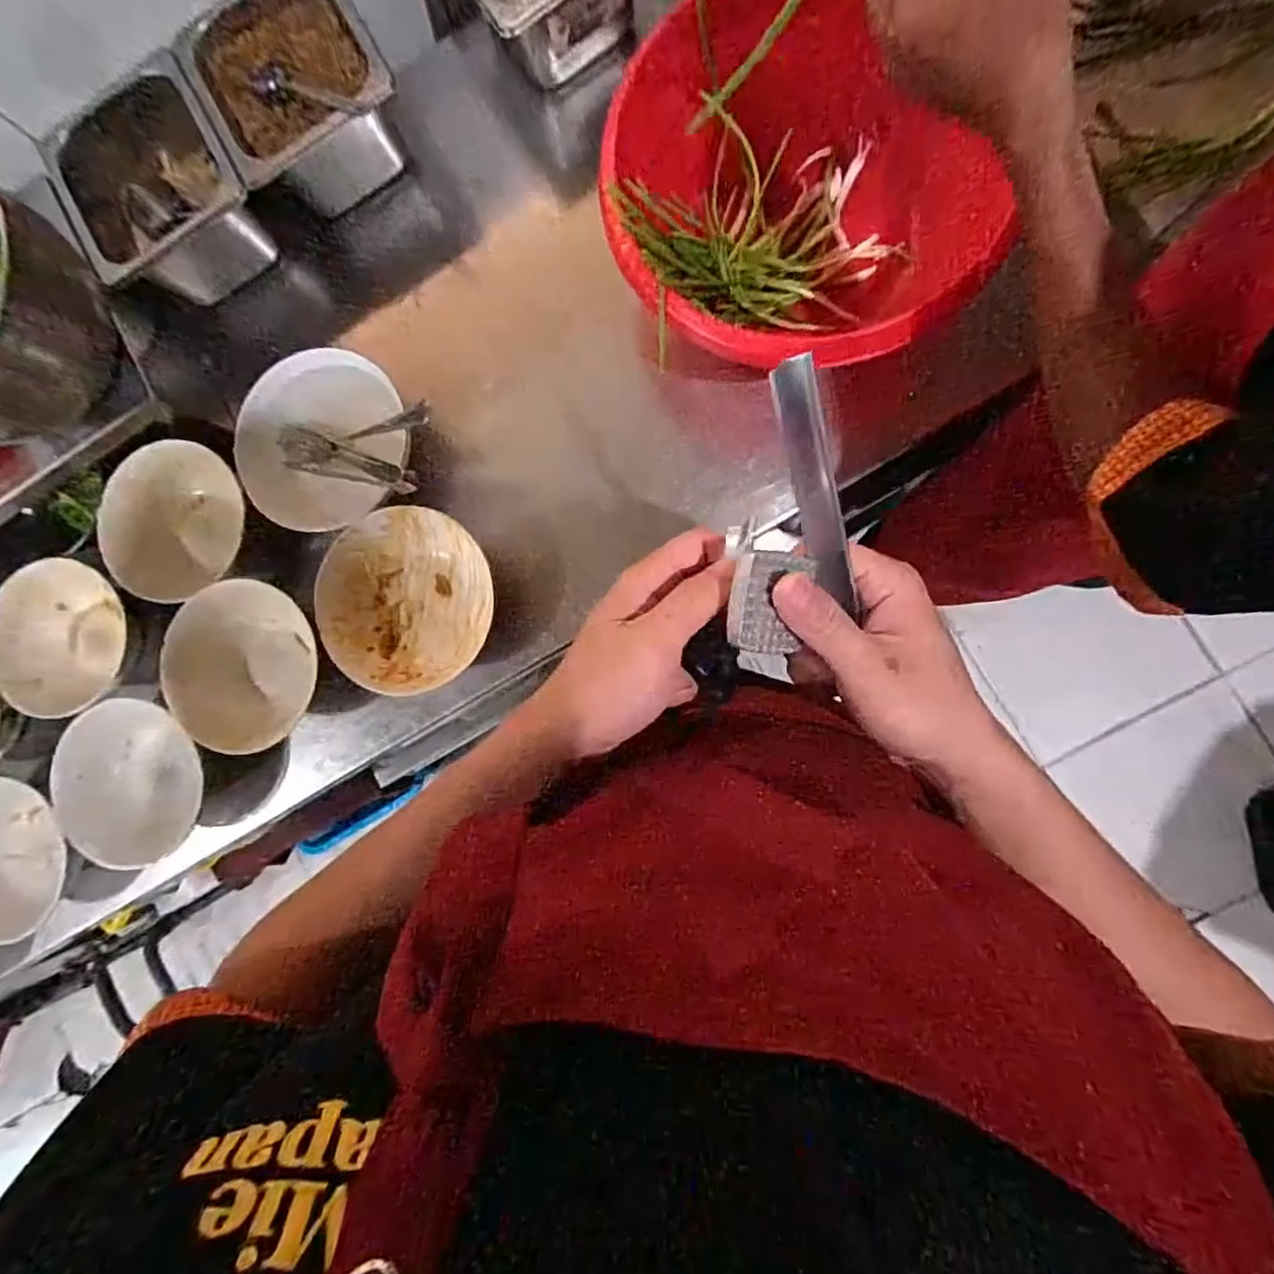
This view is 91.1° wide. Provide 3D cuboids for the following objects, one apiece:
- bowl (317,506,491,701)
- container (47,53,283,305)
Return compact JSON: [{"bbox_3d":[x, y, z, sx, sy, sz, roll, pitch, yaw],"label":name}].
[{"bbox_3d":[-0.214,-0.033,0.604,0.158,0.059,0.173,0,88,8],"label":"bowl"},{"bbox_3d":[-0.451,-0.428,0.618,0.161,0.116,0.150,-28,84,6],"label":"container"}]

